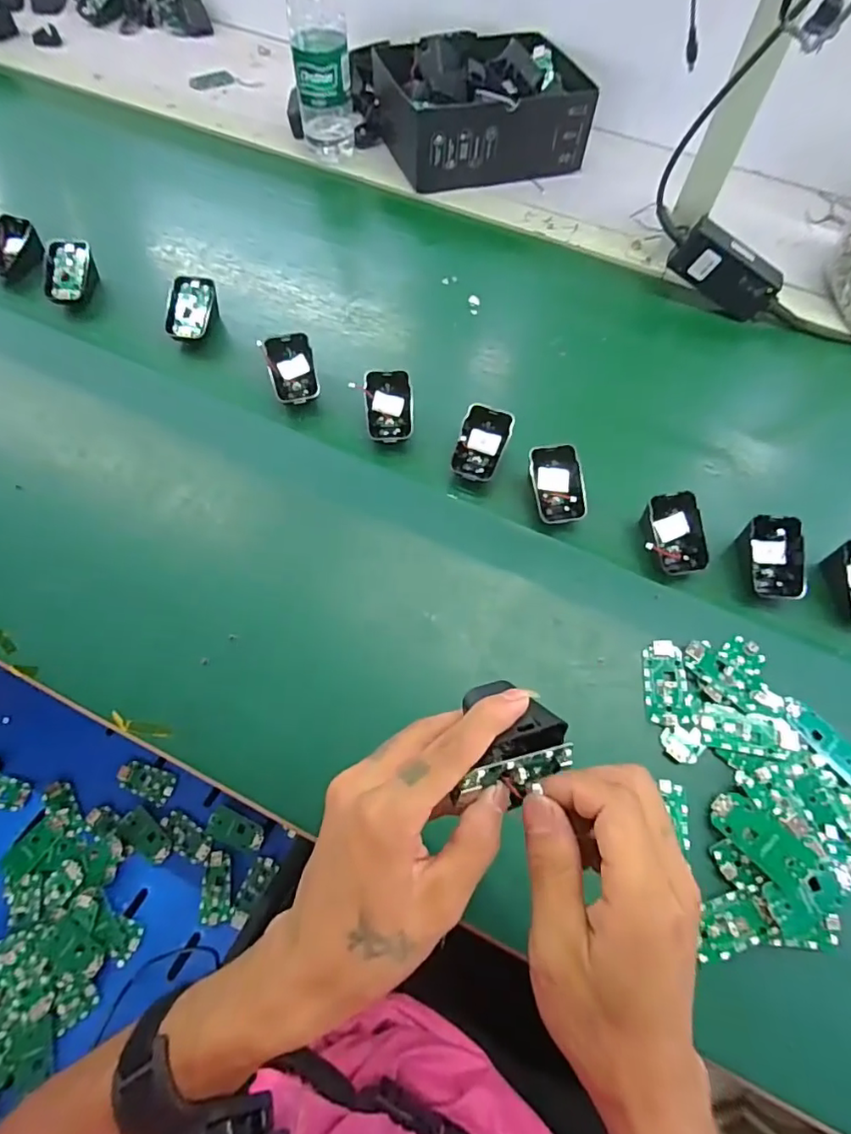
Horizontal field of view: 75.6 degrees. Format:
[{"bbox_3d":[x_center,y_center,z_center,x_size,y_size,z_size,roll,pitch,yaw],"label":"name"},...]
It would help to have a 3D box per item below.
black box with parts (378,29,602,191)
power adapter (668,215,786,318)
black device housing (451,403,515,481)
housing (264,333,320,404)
[{"bbox_3d":[0.080,-0.593,0.714,0.259,0.091,0.164,-12,65,-7],"label":"black box with parts"},{"bbox_3d":[0.328,-0.321,0.597,0.121,0.055,0.029,31,66,-10],"label":"power adapter"},{"bbox_3d":[0.052,-0.113,0.505,0.044,0.010,0.067,17,91,4],"label":"black device housing"},{"bbox_3d":[-0.131,-0.196,0.541,0.044,0.013,0.068,-11,88,-11],"label":"housing"}]

